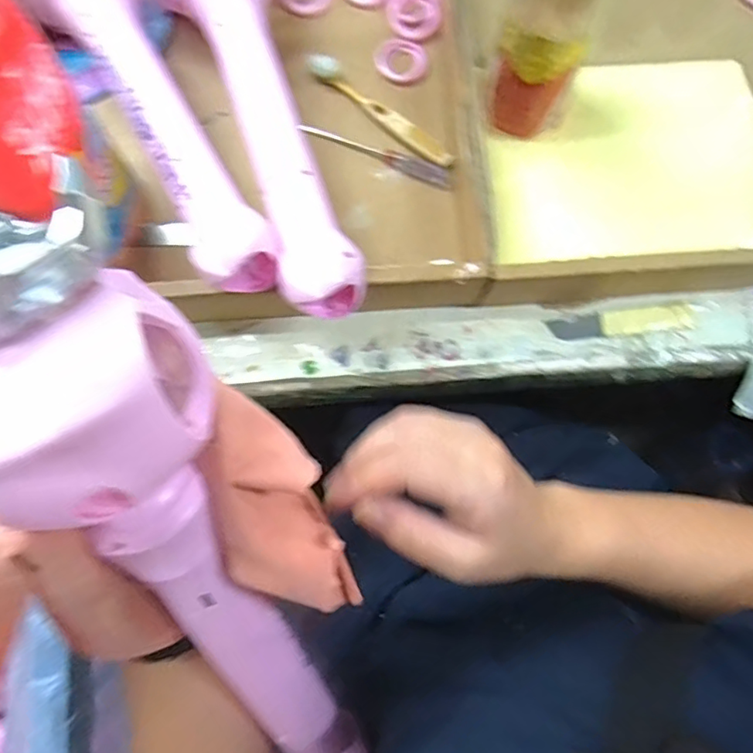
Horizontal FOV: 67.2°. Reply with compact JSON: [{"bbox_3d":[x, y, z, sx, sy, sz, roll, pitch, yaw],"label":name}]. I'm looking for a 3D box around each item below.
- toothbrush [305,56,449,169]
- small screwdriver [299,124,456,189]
[{"bbox_3d":[0.003,-0.210,0.446,0.141,0.009,0.017,41,81,7],"label":"toothbrush"},{"bbox_3d":[0.000,-0.174,0.438,0.125,0.012,0.016,23,79,4],"label":"small screwdriver"}]

